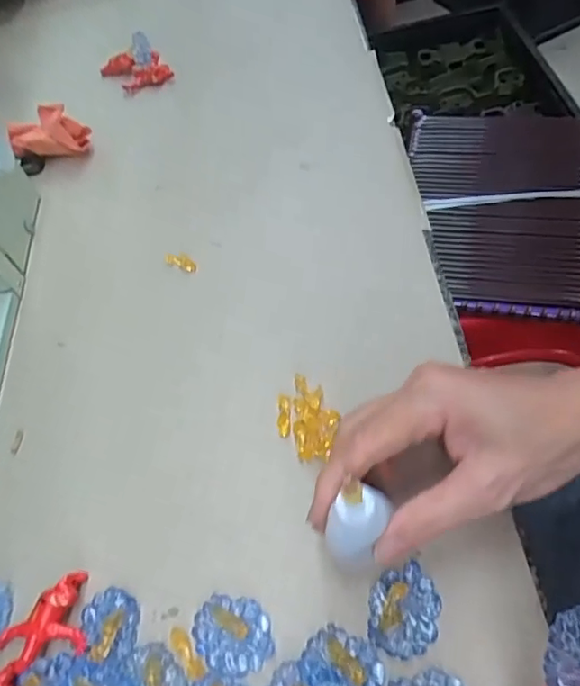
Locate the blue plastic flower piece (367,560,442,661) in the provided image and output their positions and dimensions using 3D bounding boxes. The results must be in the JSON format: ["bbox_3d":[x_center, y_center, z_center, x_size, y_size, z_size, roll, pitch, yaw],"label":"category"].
[{"bbox_3d":[0.052,0.121,0.250,0.030,0.005,0.038,10,58,12],"label":"blue plastic flower piece"}]

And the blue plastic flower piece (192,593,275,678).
[{"bbox_3d":[-0.027,0.133,0.251,0.037,0.011,0.031,11,58,12],"label":"blue plastic flower piece"}]

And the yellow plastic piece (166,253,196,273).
[{"bbox_3d":[-0.076,-0.056,0.383,0.025,0.008,0.008,24,62,19],"label":"yellow plastic piece"}]

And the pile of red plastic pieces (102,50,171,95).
[{"bbox_3d":[-0.143,-0.254,0.512,0.043,0.019,0.061,-38,61,-18],"label":"pile of red plastic pieces"}]

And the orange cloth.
[{"bbox_3d":[-0.201,-0.172,0.457,0.063,0.044,0.027,-1,57,5],"label":"orange cloth"}]

